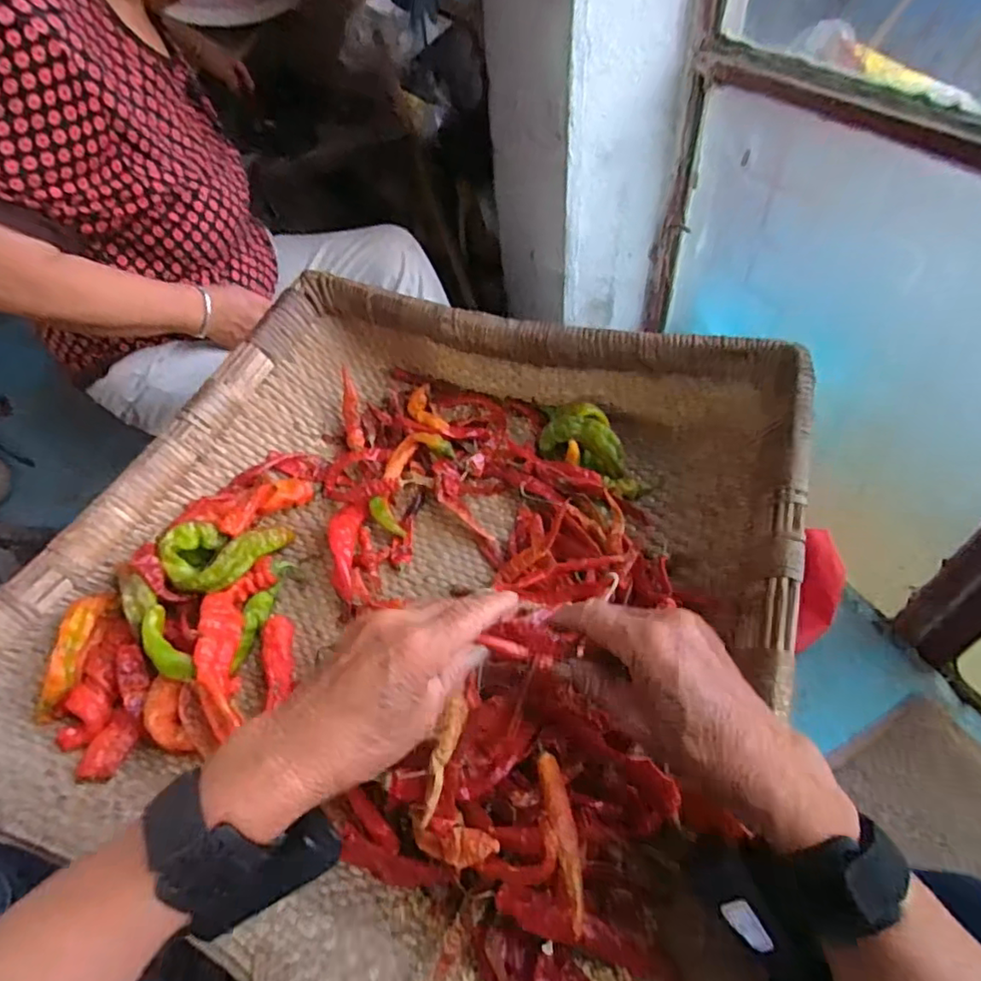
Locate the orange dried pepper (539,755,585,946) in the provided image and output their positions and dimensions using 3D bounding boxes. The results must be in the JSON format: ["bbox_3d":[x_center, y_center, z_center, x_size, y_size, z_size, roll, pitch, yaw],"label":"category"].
[{"bbox_3d":[0.043,0.199,0.336,0.015,0.011,0.088,-11,51,-3],"label":"orange dried pepper"}]

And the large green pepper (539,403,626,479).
[{"bbox_3d":[0.104,-0.053,0.625,0.093,0.047,0.056,19,55,20],"label":"large green pepper"}]

